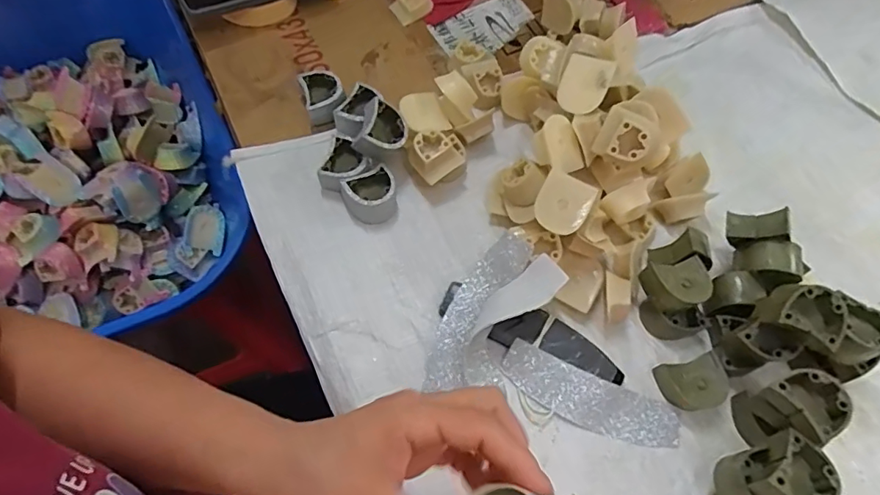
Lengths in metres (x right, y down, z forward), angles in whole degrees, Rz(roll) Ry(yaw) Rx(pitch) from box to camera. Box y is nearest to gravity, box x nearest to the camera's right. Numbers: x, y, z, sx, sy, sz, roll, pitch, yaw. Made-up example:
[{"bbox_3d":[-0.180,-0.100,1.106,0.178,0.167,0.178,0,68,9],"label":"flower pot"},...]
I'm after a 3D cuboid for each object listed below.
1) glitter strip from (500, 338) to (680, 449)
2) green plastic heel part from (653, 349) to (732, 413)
[{"bbox_3d":[0.120,0.123,0.413,0.145,0.009,0.044,23,71,4],"label":"glitter strip"},{"bbox_3d":[0.204,0.110,0.414,0.046,0.023,0.040,-13,66,-11],"label":"green plastic heel part"}]

